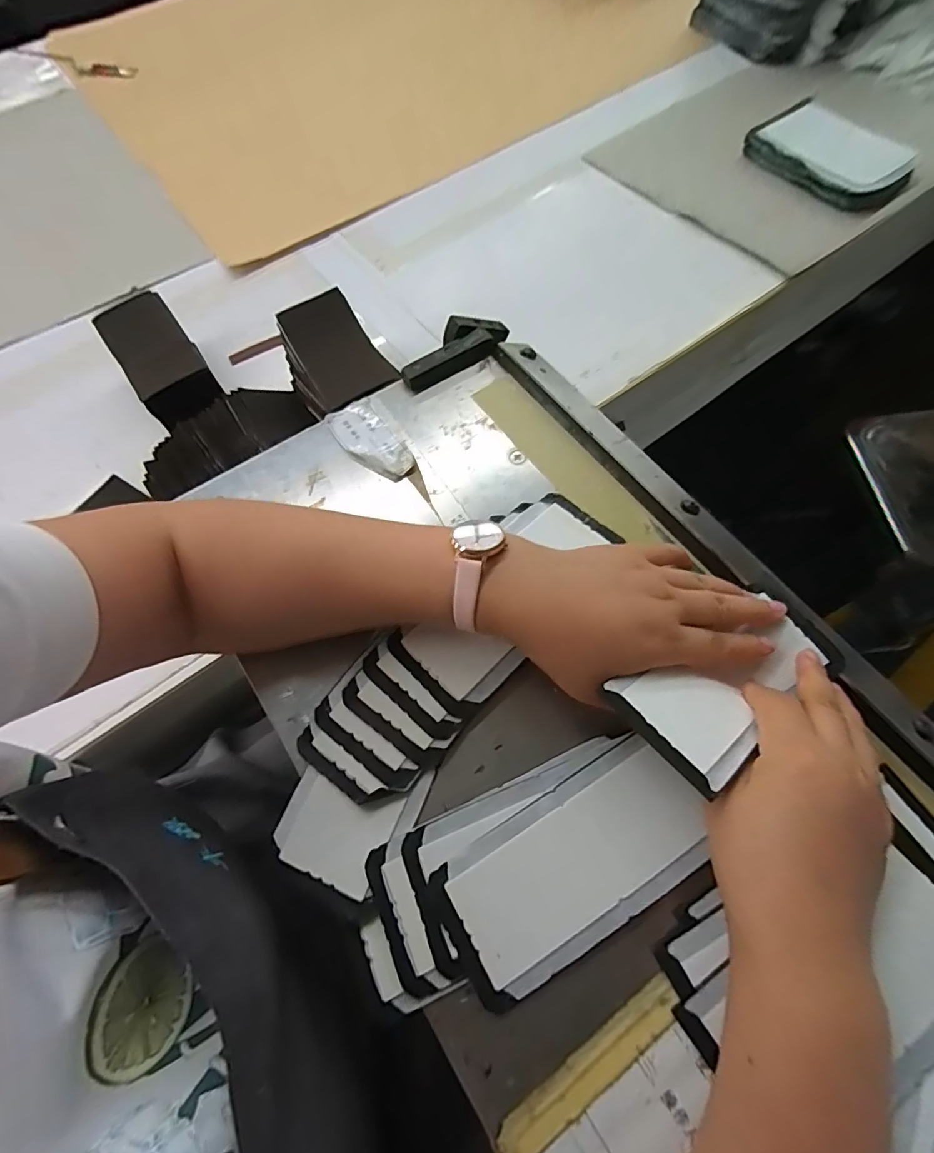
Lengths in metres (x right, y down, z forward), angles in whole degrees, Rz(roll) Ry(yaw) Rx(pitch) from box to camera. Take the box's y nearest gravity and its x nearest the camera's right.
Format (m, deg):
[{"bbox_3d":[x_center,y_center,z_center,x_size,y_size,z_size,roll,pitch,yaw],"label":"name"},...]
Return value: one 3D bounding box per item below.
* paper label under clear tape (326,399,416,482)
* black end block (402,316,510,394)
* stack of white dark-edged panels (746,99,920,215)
[{"bbox_3d":[-0.072,-0.102,0.383,0.039,0.005,0.078,-33,69,-12],"label":"paper label under clear tape"},{"bbox_3d":[-0.006,-0.187,0.417,0.106,0.029,0.036,-32,69,-11],"label":"black end block"},{"bbox_3d":[0.484,-0.562,0.677,0.101,0.039,0.199,-40,71,-14],"label":"stack of white dark-edged panels"}]

